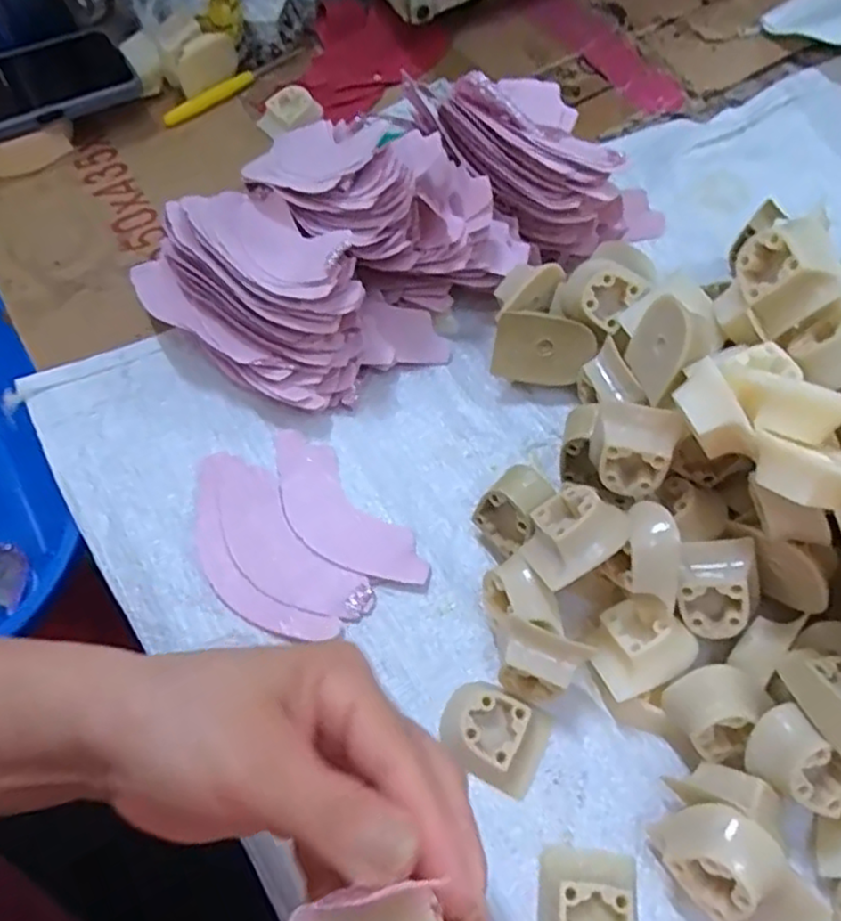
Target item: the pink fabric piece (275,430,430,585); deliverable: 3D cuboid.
[{"bbox_3d":[-0.047,0.029,0.382,0.045,0.007,0.117,-39,70,-18],"label":"pink fabric piece"}]

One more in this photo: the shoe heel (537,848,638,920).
[{"bbox_3d":[0.071,0.193,0.290,0.041,0.019,0.048,7,64,3],"label":"shoe heel"}]

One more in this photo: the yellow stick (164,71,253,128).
[{"bbox_3d":[-0.163,-0.282,0.534,0.080,0.009,0.012,-36,69,-16],"label":"yellow stick"}]

